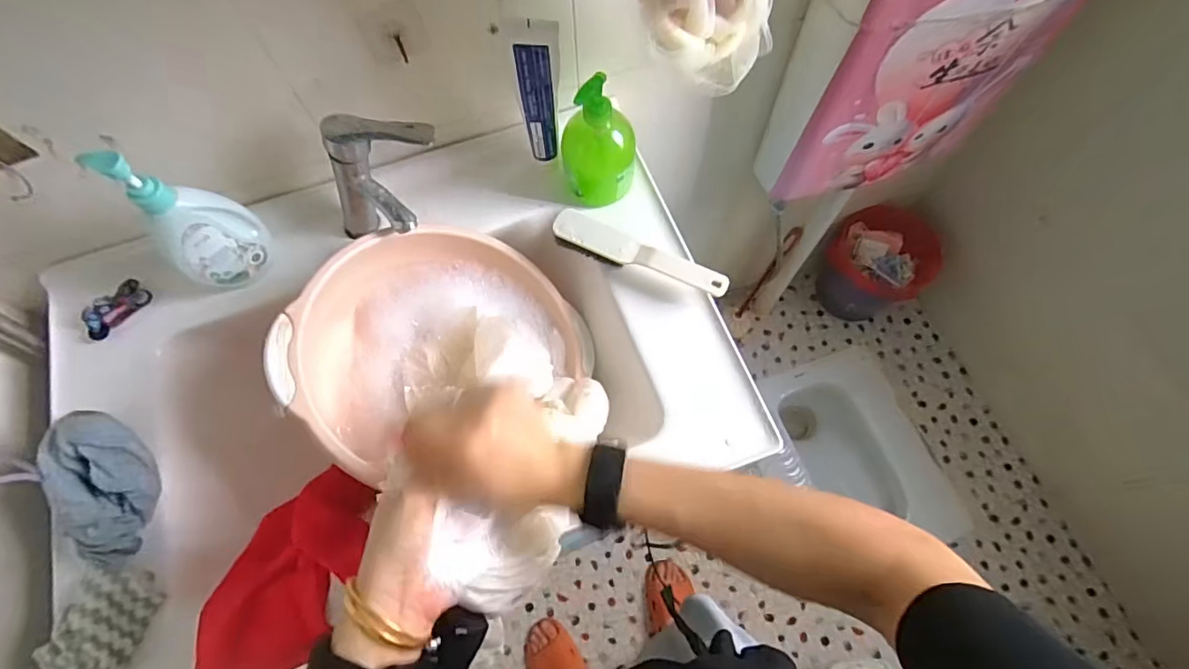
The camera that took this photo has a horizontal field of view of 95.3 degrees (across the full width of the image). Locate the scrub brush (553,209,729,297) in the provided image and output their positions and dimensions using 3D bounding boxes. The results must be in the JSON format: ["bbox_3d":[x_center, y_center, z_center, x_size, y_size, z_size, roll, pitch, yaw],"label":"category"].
[{"bbox_3d":[0.051,-0.089,0.615,0.202,0.030,0.035,22,70,10],"label":"scrub brush"}]

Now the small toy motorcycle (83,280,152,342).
[{"bbox_3d":[-0.529,-0.027,0.601,0.034,0.024,0.070,40,74,16],"label":"small toy motorcycle"}]

